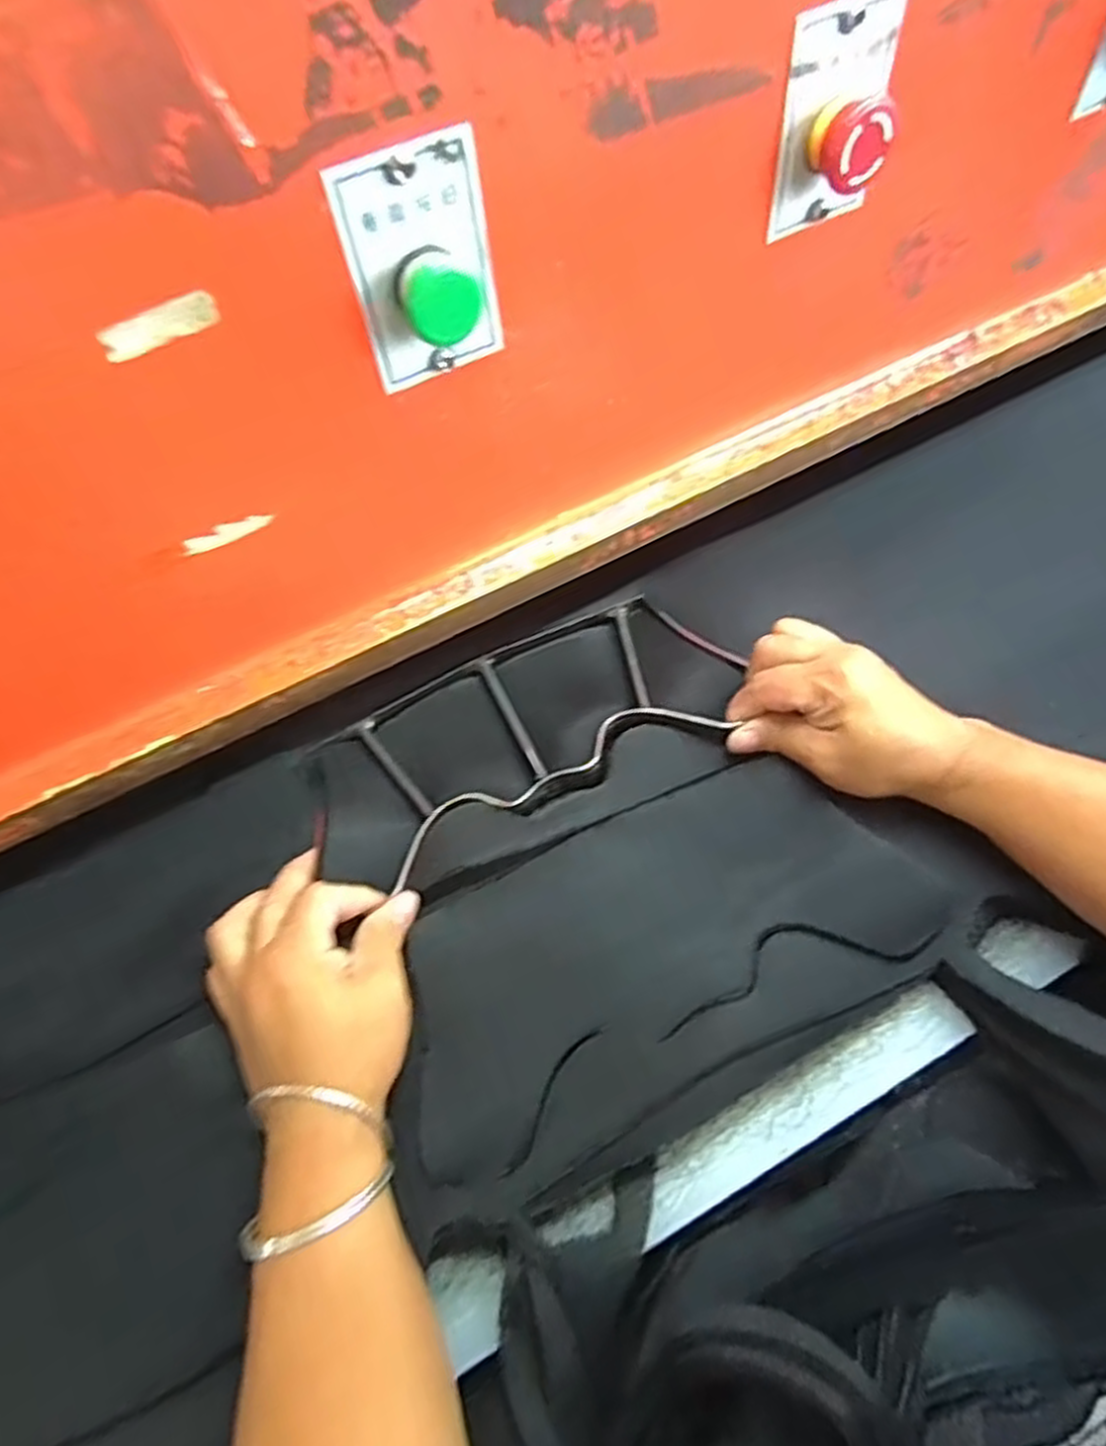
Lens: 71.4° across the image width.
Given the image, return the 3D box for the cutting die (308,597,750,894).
[{"bbox_3d":[-0.019,0.000,0.461,0.257,0.024,0.123,-24,60,-12],"label":"cutting die"}]

